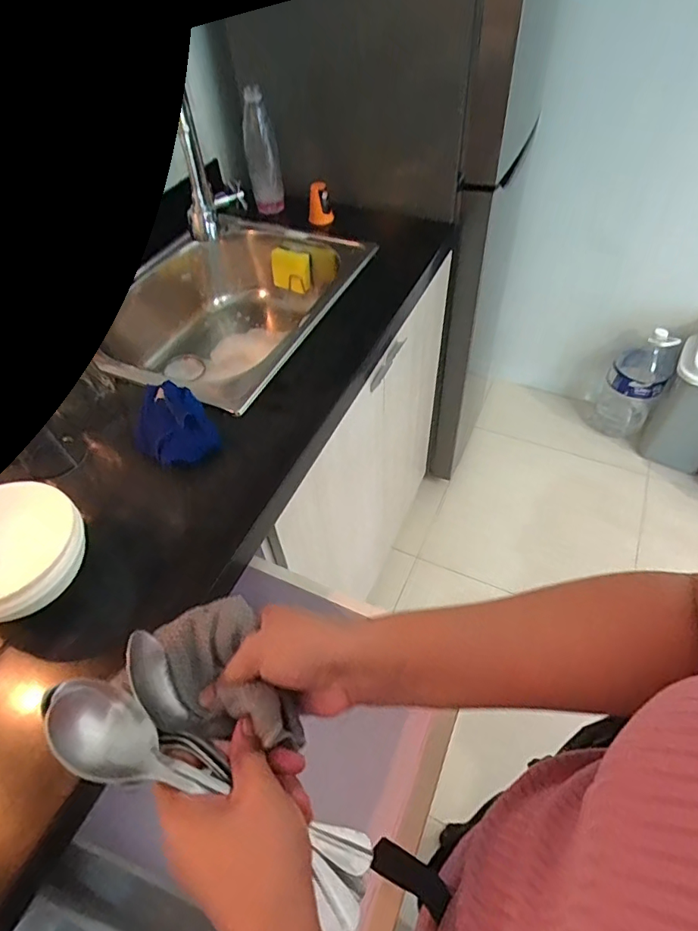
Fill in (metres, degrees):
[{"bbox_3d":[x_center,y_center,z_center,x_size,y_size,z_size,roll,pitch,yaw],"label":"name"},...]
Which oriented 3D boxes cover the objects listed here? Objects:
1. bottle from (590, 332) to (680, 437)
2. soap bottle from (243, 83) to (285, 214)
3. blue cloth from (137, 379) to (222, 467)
[{"bbox_3d":[0.902,-0.262,1.571,0.159,0.352,0.164,25,56,22],"label":"bottle"},{"bbox_3d":[-0.164,-0.589,0.935,0.060,0.201,0.034,-9,51,-4],"label":"soap bottle"},{"bbox_3d":[-0.216,-0.052,0.607,0.087,0.046,0.109,-29,55,-19],"label":"blue cloth"}]

